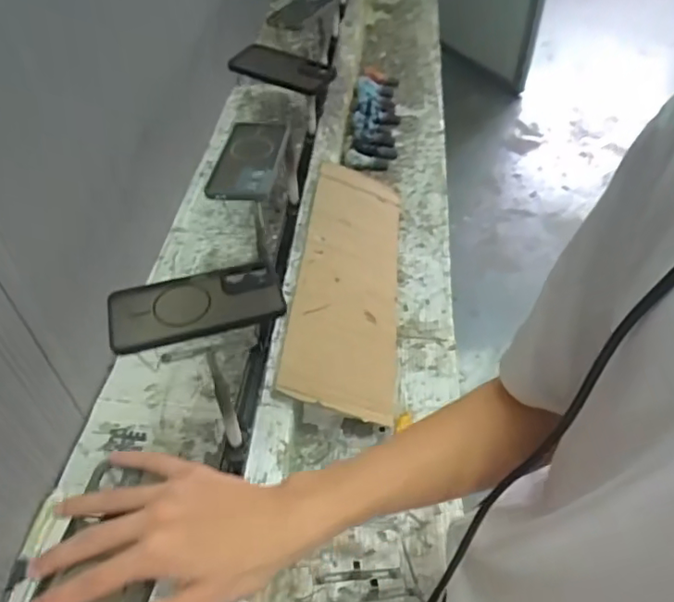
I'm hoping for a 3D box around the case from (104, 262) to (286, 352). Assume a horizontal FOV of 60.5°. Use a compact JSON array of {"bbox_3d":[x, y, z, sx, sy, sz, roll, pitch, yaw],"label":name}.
[{"bbox_3d":[-0.136,0.002,0.554,0.159,0.015,0.075,-14,48,-12],"label":"case"}]

